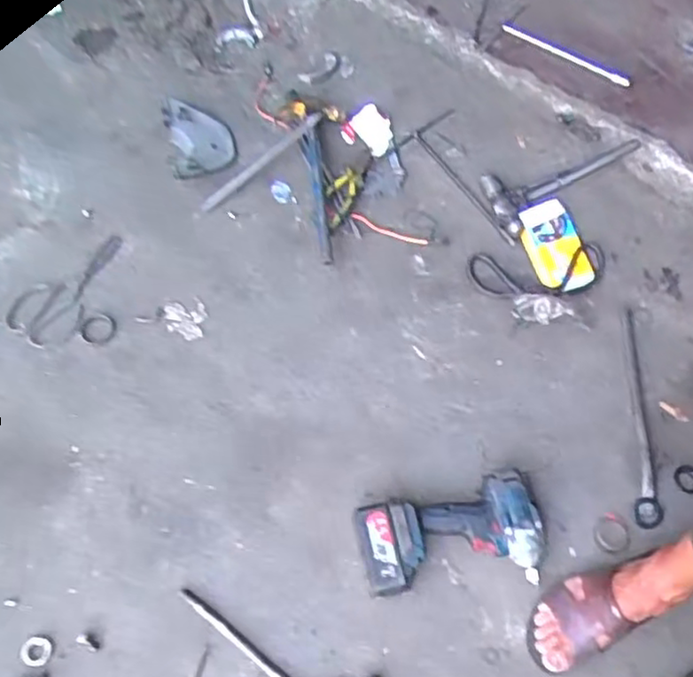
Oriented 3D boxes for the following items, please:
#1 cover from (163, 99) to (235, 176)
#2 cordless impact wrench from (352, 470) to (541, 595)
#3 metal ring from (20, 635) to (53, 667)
[{"bbox_3d":[-0.271,-0.374,1.268,0.112,0.024,0.188,-14,62,-5],"label":"cover"},{"bbox_3d":[0.138,0.260,0.904,0.245,0.065,0.138,-8,62,-8],"label":"cordless impact wrench"},{"bbox_3d":[-0.400,0.402,0.885,0.039,0.004,0.036,-1,61,2],"label":"metal ring"}]

